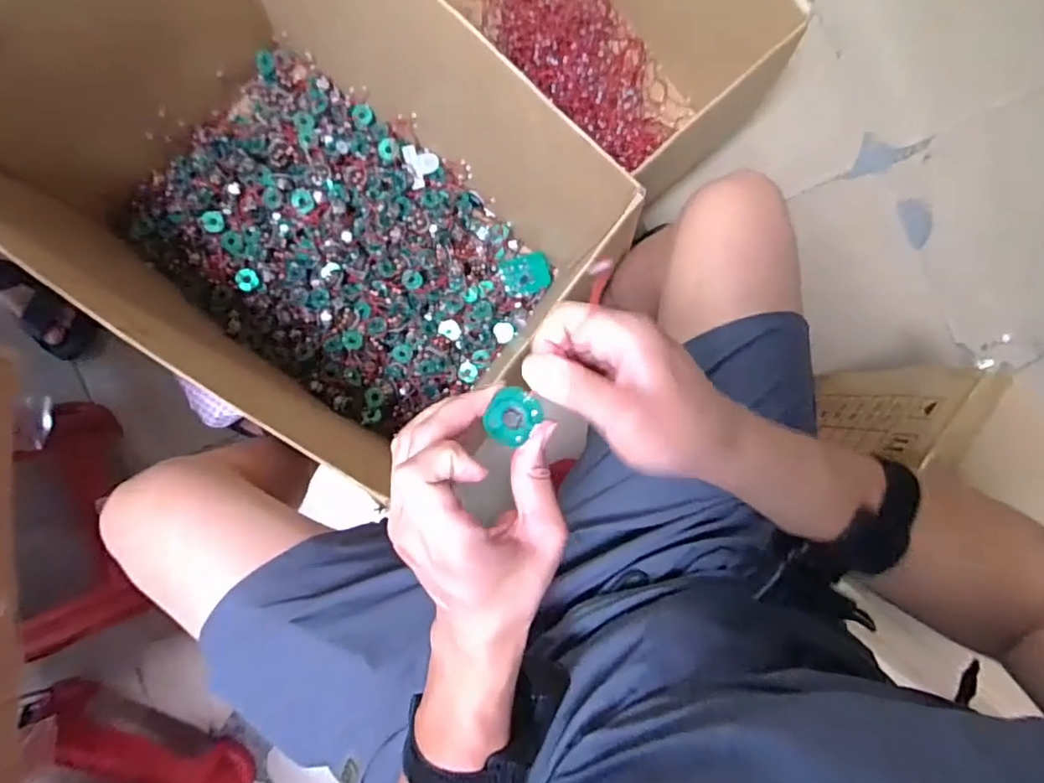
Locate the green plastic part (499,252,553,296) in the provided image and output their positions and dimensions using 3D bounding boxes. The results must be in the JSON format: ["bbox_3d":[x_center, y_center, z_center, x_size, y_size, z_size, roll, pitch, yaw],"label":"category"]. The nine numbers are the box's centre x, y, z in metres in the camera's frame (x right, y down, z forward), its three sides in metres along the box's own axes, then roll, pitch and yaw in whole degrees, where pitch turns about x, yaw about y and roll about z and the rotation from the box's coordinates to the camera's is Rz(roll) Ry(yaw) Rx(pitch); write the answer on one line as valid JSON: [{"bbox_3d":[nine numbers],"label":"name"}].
[{"bbox_3d":[0.008,-0.209,1.061,0.091,0.014,0.069,-18,92,-7],"label":"green plastic part"}]

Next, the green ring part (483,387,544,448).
[{"bbox_3d":[-0.005,0.014,0.324,0.027,0.006,0.031,33,86,-6],"label":"green ring part"}]

